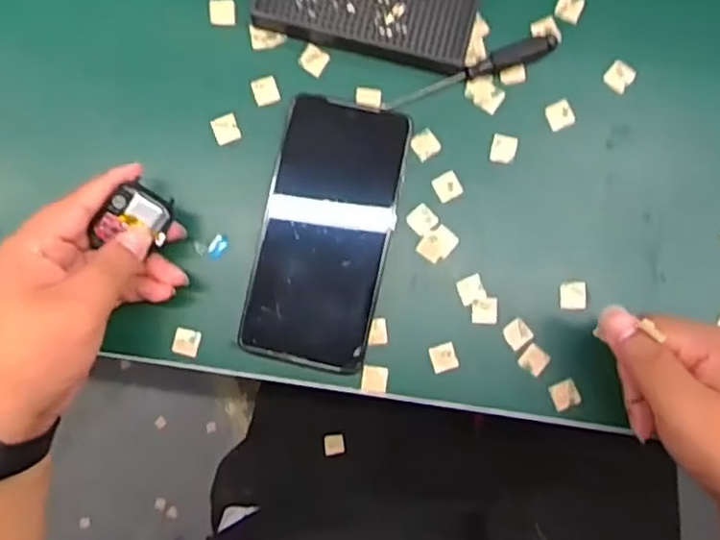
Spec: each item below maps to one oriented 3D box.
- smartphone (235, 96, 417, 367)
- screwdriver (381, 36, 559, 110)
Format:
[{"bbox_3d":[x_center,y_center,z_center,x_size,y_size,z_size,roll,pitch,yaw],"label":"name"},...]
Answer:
[{"bbox_3d":[-0.021,-0.023,0.426,0.079,0.016,0.160,11,86,1],"label":"smartphone"},{"bbox_3d":[0.069,-0.125,0.433,0.114,0.014,0.012,-18,86,-1],"label":"screwdriver"}]

